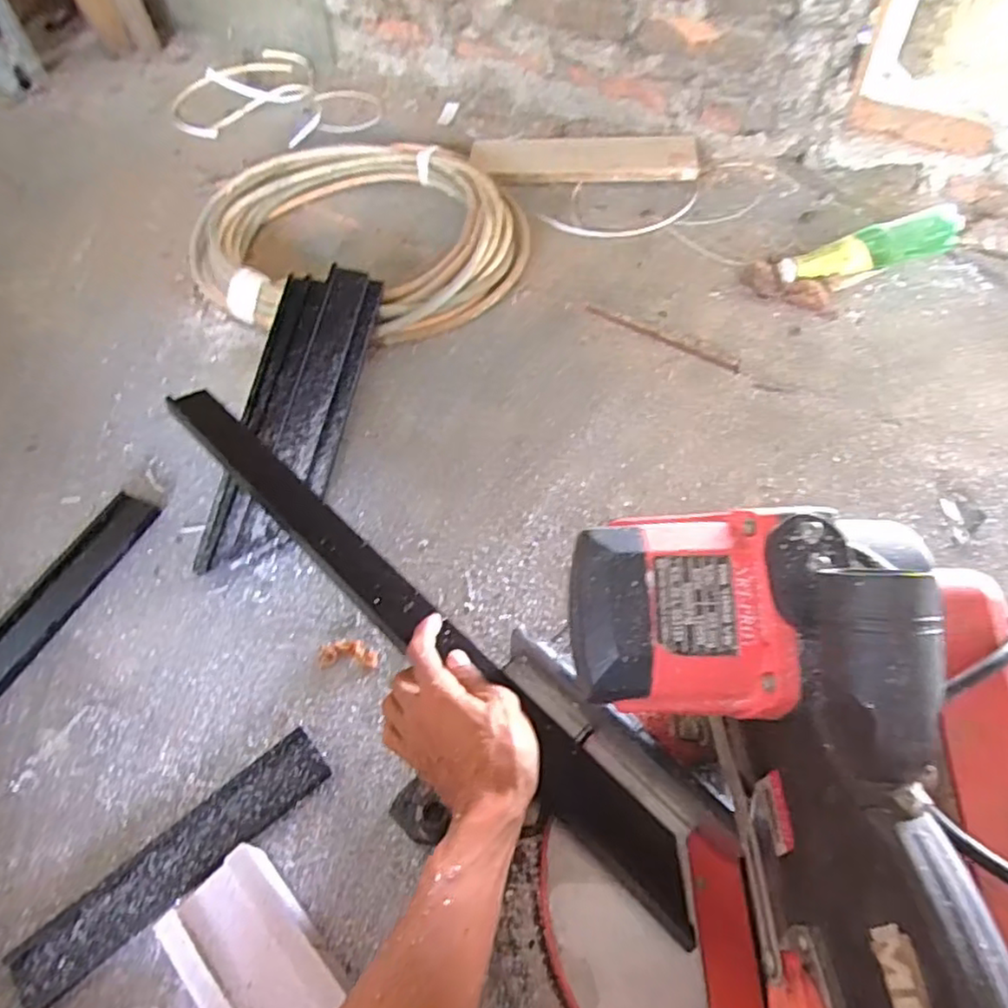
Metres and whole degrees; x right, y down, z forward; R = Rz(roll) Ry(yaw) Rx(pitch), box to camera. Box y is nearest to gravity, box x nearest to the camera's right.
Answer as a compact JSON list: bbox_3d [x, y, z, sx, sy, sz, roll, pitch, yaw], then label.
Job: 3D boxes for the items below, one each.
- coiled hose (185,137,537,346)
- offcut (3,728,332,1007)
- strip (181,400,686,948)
[{"bbox_3d":[-0.199,-0.404,0.969,0.462,0.056,0.436,-1,57,2],"label":"coiled hose"},{"bbox_3d":[-0.254,0.281,0.523,0.248,0.024,0.050,-36,63,-20],"label":"offcut"},{"bbox_3d":[-0.099,0.074,0.555,0.057,0.042,0.626,-40,65,-22],"label":"strip"}]

